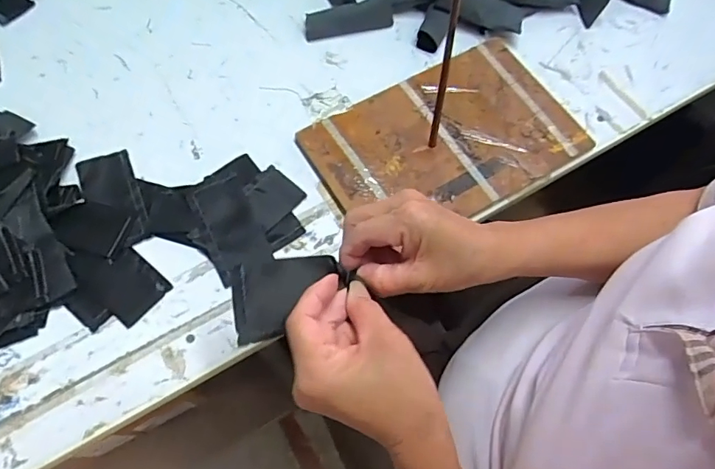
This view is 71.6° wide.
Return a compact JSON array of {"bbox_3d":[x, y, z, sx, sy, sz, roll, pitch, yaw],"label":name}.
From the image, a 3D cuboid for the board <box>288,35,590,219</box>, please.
[{"bbox_3d":[0.096,-0.103,0.532,0.267,0.015,0.176,-28,67,-12],"label":"board"}]

